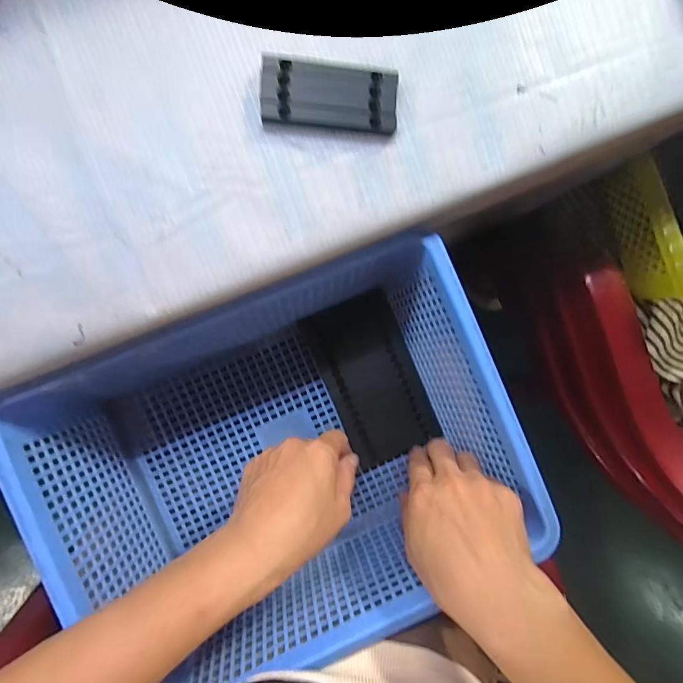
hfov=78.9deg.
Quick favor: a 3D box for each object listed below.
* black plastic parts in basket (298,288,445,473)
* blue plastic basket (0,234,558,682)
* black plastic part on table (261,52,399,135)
[{"bbox_3d":[0.027,0.033,0.358,0.077,0.010,0.141,-23,97,-5],"label":"black plastic parts in basket"},{"bbox_3d":[-0.037,0.081,0.305,0.296,0.115,0.223,-23,97,-5],"label":"blue plastic basket"},{"bbox_3d":[-0.006,-0.137,0.232,0.074,0.007,0.035,2,94,-8],"label":"black plastic part on table"}]

